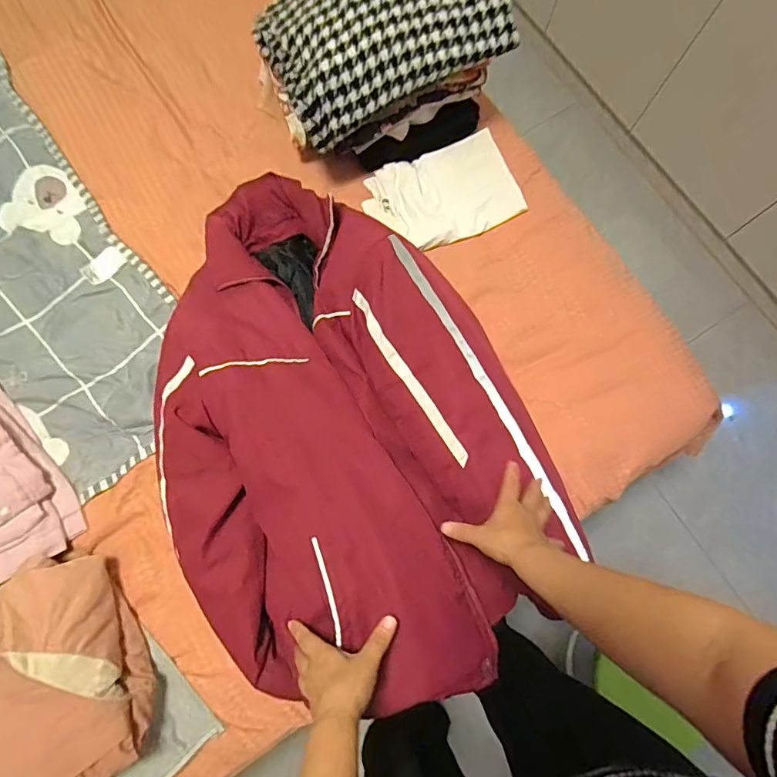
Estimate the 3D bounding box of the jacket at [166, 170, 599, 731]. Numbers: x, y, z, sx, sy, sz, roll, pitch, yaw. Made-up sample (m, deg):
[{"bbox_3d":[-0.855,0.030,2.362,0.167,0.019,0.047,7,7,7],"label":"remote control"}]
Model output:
[{"bbox_3d":[-0.072,0.019,0.680,0.489,0.112,0.751,-22,78,-6],"label":"jacket"}]

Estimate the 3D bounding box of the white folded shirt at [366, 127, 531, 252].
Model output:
[{"bbox_3d":[0.100,-0.351,0.857,0.261,0.033,0.180,-25,78,-6],"label":"white folded shirt"}]

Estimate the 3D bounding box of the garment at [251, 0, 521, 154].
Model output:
[{"bbox_3d":[-0.008,-0.569,0.748,0.366,0.091,0.261,-29,79,-7],"label":"garment"}]

